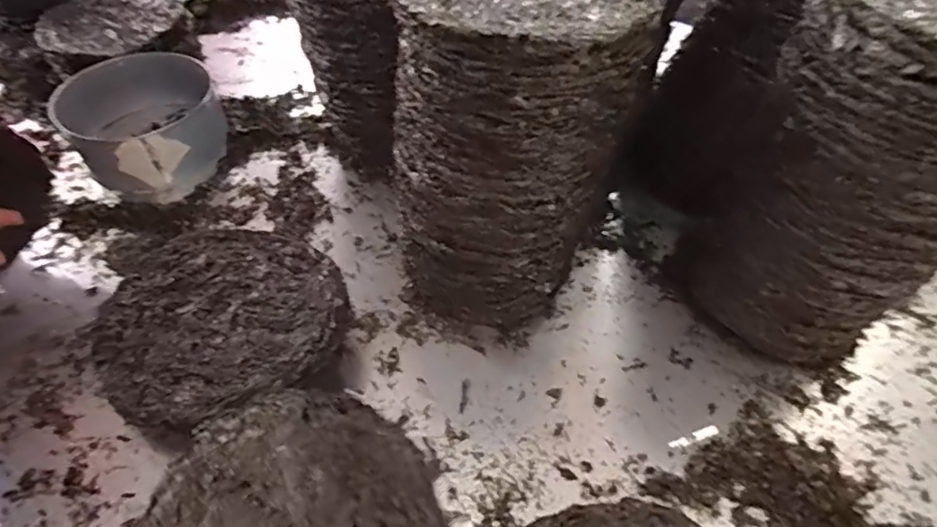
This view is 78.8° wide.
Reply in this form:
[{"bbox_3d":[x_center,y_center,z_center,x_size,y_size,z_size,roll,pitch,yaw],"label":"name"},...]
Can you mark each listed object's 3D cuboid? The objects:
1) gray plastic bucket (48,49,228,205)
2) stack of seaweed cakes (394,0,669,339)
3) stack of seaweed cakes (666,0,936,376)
[{"bbox_3d":[-0.428,-0.199,0.766,0.171,0.093,0.220,4,51,2],"label":"gray plastic bucket"},{"bbox_3d":[0.034,-0.113,0.558,0.202,0.326,0.203,0,51,-1],"label":"stack of seaweed cakes"},{"bbox_3d":[0.355,-0.072,0.528,0.201,0.340,0.193,-24,55,-20],"label":"stack of seaweed cakes"}]

